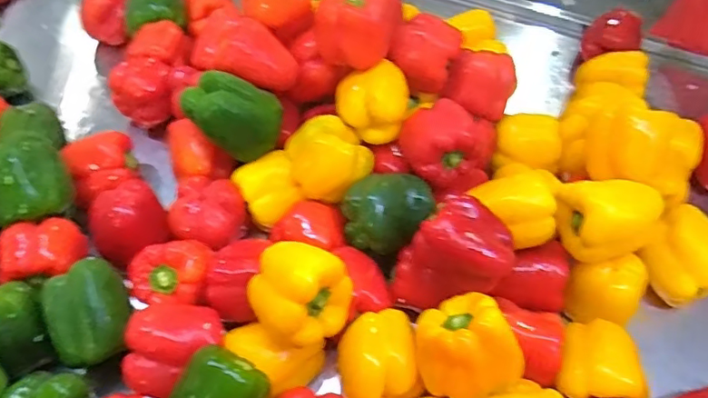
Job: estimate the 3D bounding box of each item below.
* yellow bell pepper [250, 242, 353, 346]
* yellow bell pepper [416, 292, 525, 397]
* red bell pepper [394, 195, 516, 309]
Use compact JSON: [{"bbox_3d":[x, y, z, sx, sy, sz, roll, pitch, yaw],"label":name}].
[{"bbox_3d":[-0.052,0.092,0.511,0.093,0.089,0.082,15,56,6],"label":"yellow bell pepper"},{"bbox_3d":[0.101,0.133,0.499,0.085,0.078,0.091,-20,59,-17],"label":"yellow bell pepper"},{"bbox_3d":[0.101,0.058,0.554,0.102,0.101,0.085,17,56,8],"label":"red bell pepper"}]

